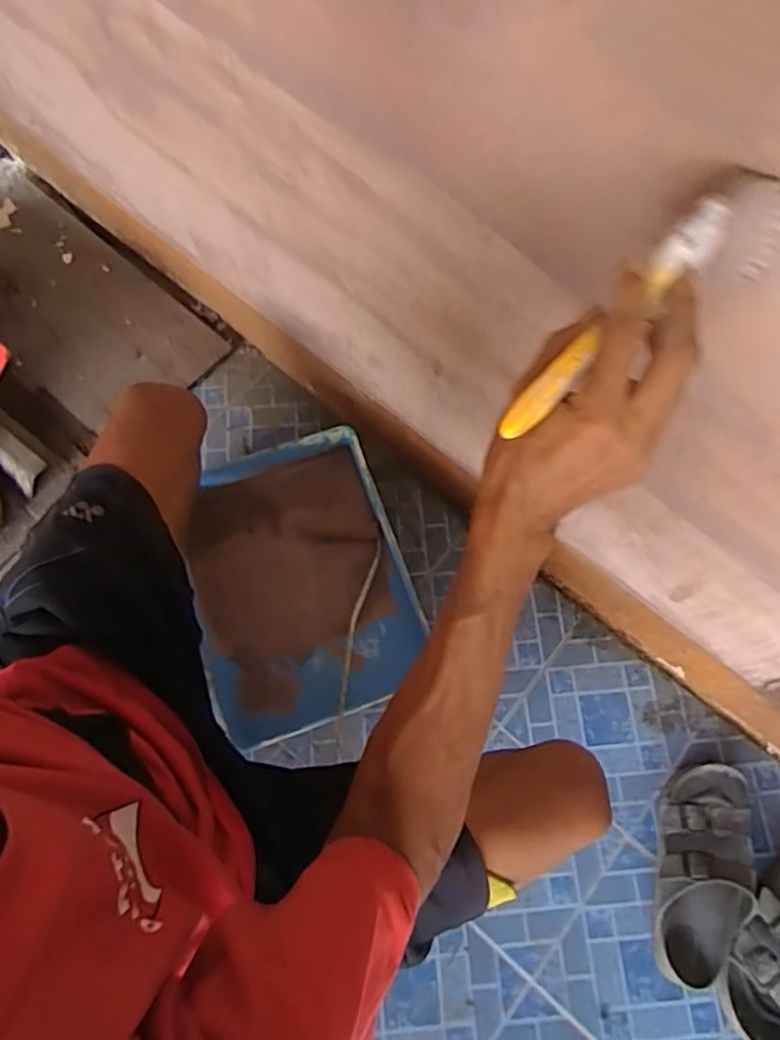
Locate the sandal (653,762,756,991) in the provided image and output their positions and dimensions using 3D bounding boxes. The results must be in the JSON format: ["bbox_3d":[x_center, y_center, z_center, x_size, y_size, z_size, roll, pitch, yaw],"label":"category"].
[{"bbox_3d":[0.367,0.412,0.765,0.101,0.070,0.246,16,71,4],"label":"sandal"}]

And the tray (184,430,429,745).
[{"bbox_3d":[-0.124,0.084,0.867,0.281,0.070,0.362,-19,72,-8],"label":"tray"}]

